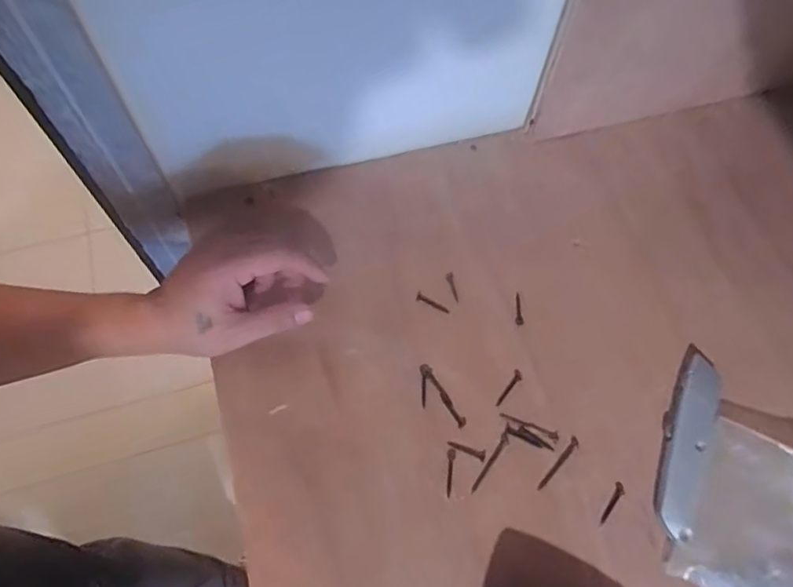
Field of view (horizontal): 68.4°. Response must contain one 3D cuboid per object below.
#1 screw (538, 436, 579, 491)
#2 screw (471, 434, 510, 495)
[{"bbox_3d":[0.129,0.134,0.458,0.007,0.004,0.052,38,69,15],"label":"screw"},{"bbox_3d":[0.075,0.134,0.458,0.008,0.004,0.054,30,67,12],"label":"screw"}]

